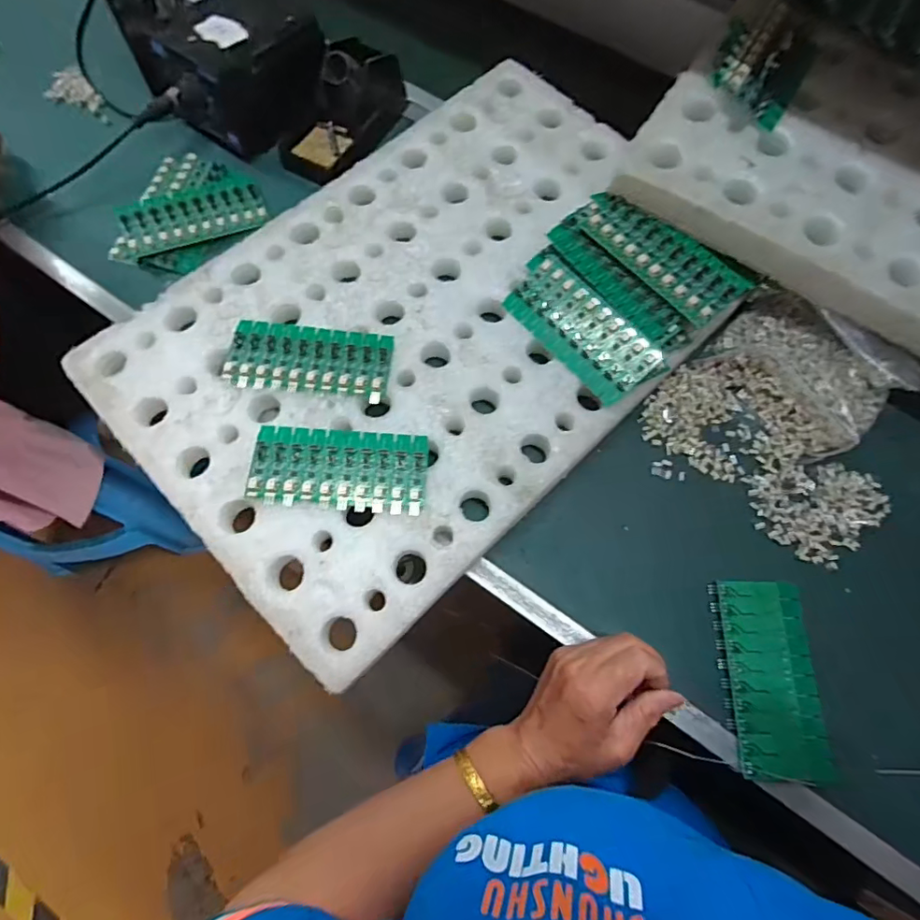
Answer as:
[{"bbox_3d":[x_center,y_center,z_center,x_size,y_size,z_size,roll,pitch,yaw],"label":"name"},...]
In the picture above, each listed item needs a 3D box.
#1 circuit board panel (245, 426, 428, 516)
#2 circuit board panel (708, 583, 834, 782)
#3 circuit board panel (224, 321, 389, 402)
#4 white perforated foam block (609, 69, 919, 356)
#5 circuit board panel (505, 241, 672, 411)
[{"bbox_3d":[-0.096,0.007,0.418,0.137,0.007,0.066,4,66,0],"label":"circuit board panel"},{"bbox_3d":[0.236,0.166,0.401,0.070,0.017,0.139,1,71,-1],"label":"circuit board panel"},{"bbox_3d":[-0.130,-0.087,0.450,0.136,0.010,0.065,6,71,1],"label":"circuit board panel"},{"bbox_3d":[0.400,-0.165,0.423,0.540,0.053,0.162,35,75,10],"label":"white perforated foam block"},{"bbox_3d":[0.103,-0.118,0.459,0.064,0.012,0.150,-41,73,7],"label":"circuit board panel"}]

